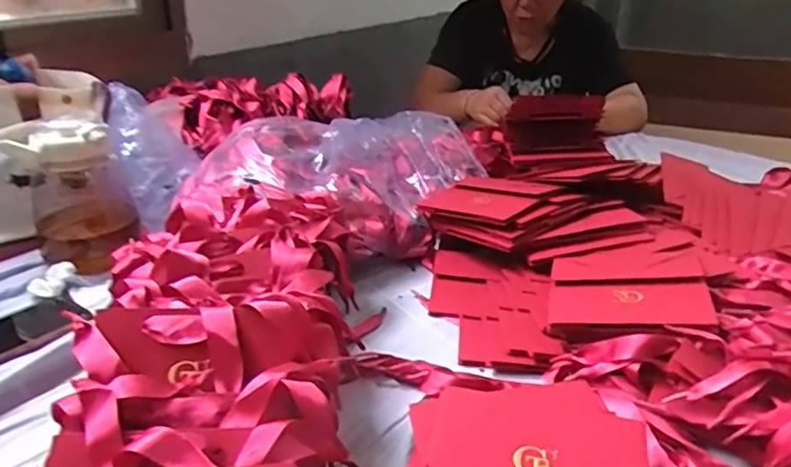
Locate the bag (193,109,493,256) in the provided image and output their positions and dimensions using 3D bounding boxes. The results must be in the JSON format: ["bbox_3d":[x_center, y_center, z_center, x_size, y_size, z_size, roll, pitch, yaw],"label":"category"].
[{"bbox_3d":[-0.036,-0.081,0.830,0.412,0.133,0.232,-19,31,-35],"label":"bag"}]

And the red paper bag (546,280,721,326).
[{"bbox_3d":[0.215,0.064,0.569,0.135,0.006,0.068,-3,32,21],"label":"red paper bag"}]

